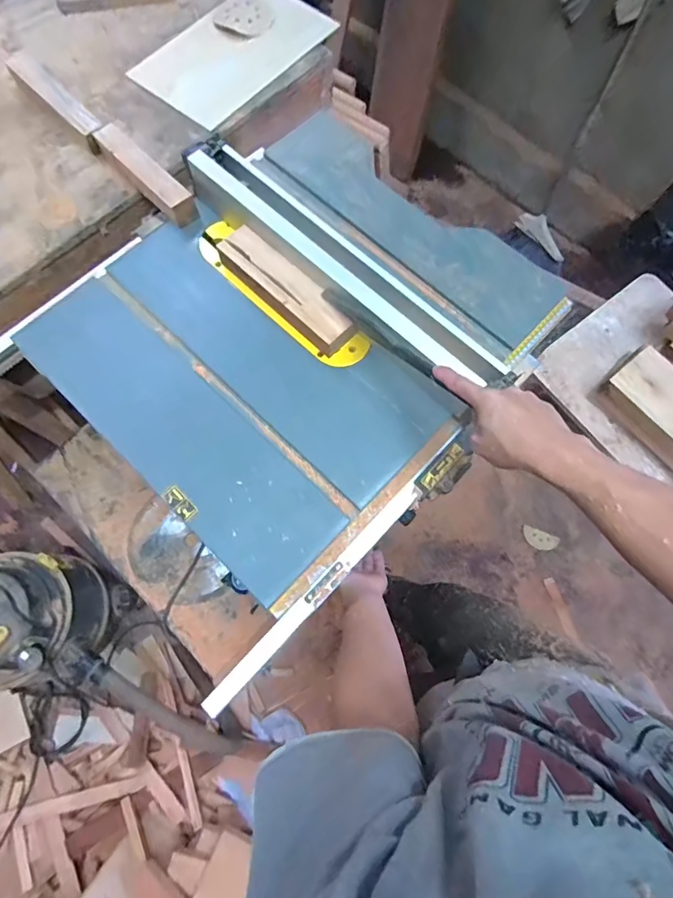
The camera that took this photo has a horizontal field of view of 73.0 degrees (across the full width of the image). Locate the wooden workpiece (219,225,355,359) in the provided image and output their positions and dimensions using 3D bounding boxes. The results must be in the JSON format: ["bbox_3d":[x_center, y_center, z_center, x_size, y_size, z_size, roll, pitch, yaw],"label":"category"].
[{"bbox_3d":[-0.078,-0.235,0.686,0.053,0.047,0.253,-43,79,-14],"label":"wooden workpiece"}]

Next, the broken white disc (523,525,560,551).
[{"bbox_3d":[0.659,0.295,1.476,0.114,0.006,0.058,21,88,9],"label":"broken white disc"}]

